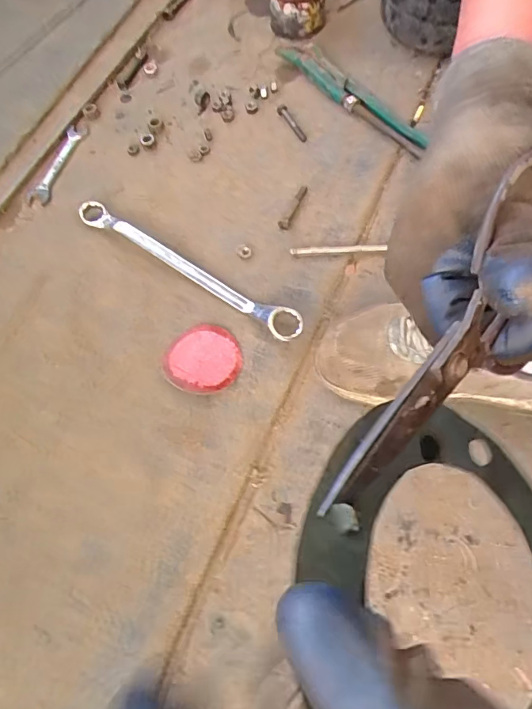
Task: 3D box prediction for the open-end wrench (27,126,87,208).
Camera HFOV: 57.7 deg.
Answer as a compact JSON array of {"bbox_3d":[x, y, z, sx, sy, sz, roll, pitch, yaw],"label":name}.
[{"bbox_3d":[-0.339,-0.310,0.783,0.031,0.004,0.164,13,67,8],"label":"open-end wrench"}]

